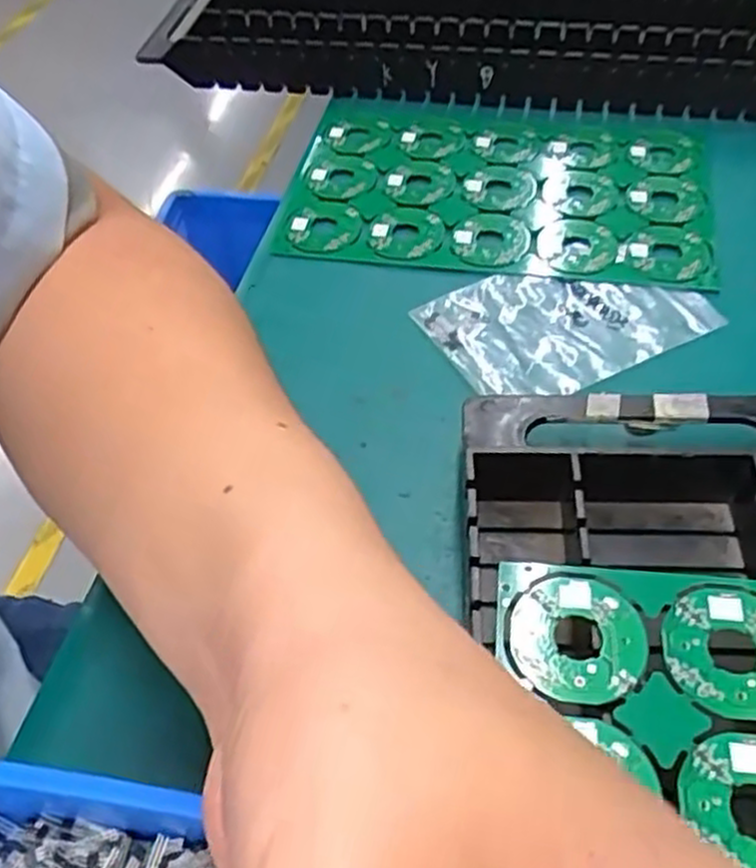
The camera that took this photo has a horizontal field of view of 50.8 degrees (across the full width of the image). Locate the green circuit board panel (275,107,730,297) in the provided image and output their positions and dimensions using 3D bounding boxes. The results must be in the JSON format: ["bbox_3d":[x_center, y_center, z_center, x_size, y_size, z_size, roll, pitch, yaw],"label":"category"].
[{"bbox_3d":[0.063,-0.131,0.431,0.218,0.012,0.134,8,52,8],"label":"green circuit board panel"}]

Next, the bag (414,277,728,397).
[{"bbox_3d":[0.086,-0.053,0.367,0.116,0.008,0.078,-22,54,-15],"label":"bag"}]

